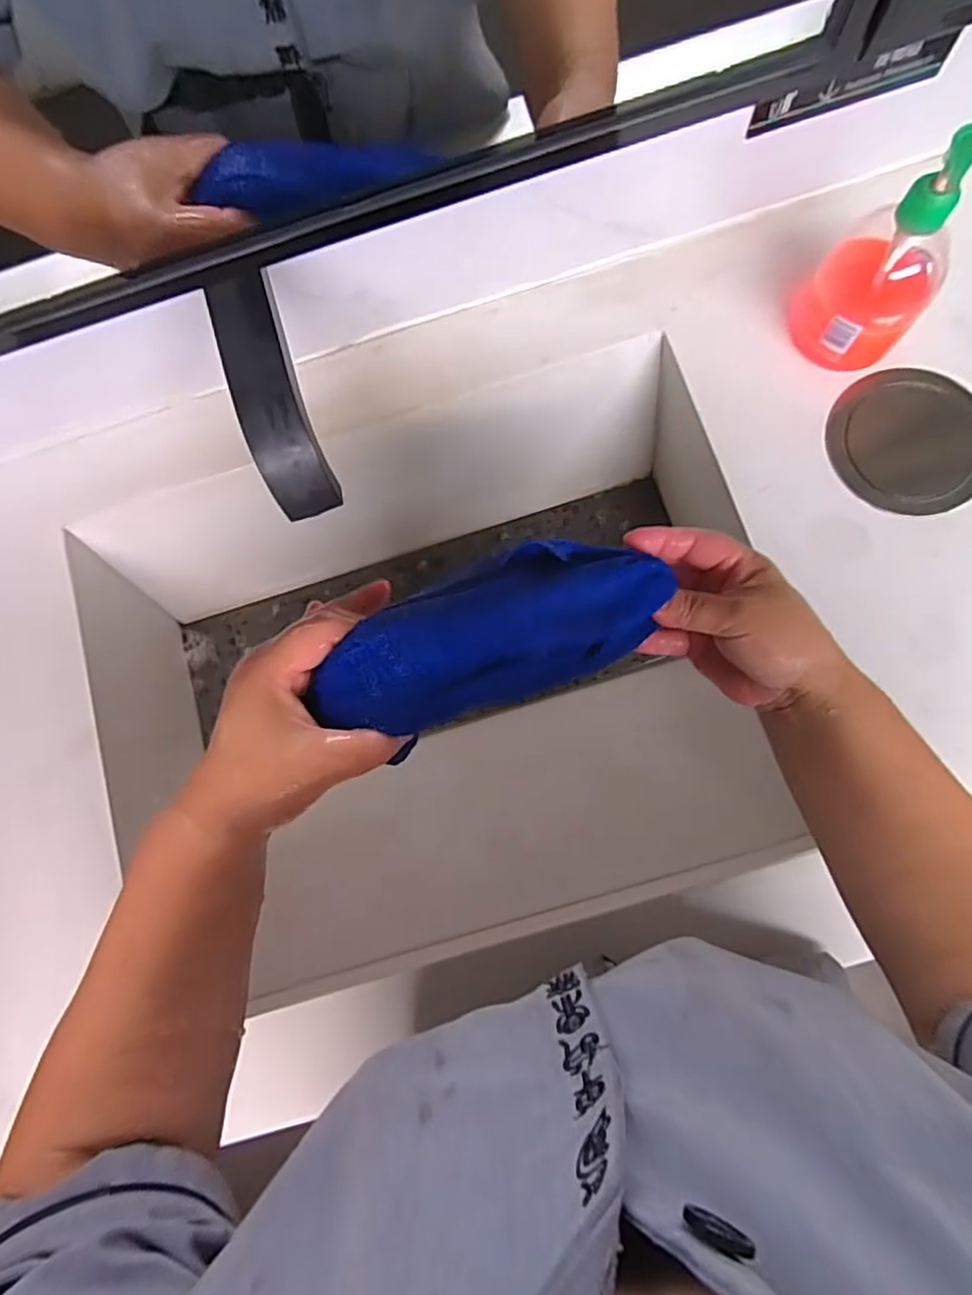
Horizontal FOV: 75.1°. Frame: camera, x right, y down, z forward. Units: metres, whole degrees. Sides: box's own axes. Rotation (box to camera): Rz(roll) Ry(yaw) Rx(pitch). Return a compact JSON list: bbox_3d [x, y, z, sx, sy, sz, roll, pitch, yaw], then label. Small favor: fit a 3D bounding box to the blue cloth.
[{"bbox_3d":[0.010,-0.011,0.310,0.186,0.037,0.066,-20,79,-21],"label":"blue cloth"}]

